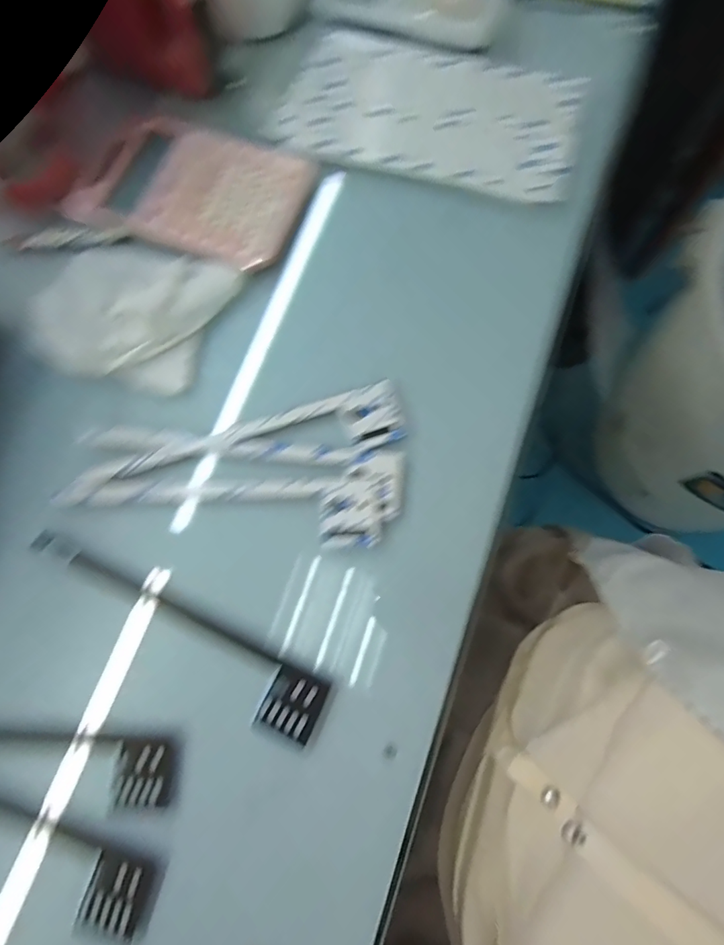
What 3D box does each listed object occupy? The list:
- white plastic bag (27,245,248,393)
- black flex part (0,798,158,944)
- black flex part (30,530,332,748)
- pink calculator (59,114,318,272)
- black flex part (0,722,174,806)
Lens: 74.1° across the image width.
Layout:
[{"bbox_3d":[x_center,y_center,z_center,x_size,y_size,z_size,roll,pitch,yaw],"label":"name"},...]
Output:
[{"bbox_3d":[-0.174,-0.119,0.362,0.138,0.017,0.108,9,76,7],"label":"white plastic bag"},{"bbox_3d":[-0.224,0.204,0.280,0.225,0.011,0.033,20,77,10],"label":"black flex part"},{"bbox_3d":[-0.125,0.100,0.302,0.219,0.004,0.038,24,78,11],"label":"black flex part"},{"bbox_3d":[-0.134,-0.232,0.392,0.176,0.016,0.119,22,78,10],"label":"pink calculator"},{"bbox_3d":[-0.220,0.172,0.290,0.213,0.006,0.033,3,75,6],"label":"black flex part"}]

